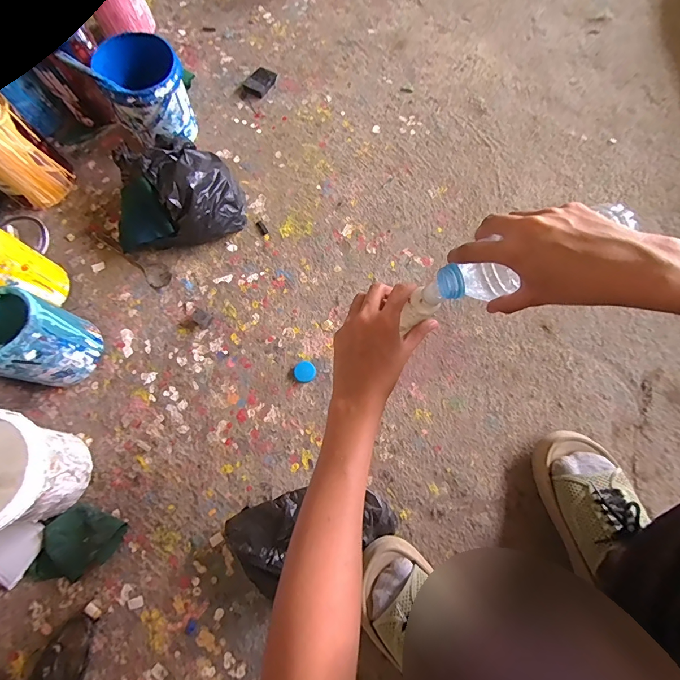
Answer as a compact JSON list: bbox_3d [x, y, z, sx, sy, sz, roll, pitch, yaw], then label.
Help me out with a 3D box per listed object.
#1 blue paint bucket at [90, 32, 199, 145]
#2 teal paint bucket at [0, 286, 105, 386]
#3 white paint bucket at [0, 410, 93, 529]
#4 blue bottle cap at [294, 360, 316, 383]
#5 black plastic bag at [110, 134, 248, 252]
[{"bbox_3d":[-0.311,-0.406,0.631,0.122,0.125,0.133,-25,76,-6],"label":"blue paint bucket"},{"bbox_3d":[-0.404,0.001,0.500,0.101,0.139,0.095,0,75,1],"label":"teal paint bucket"},{"bbox_3d":[-0.391,0.155,0.456,0.122,0.136,0.120,0,75,1],"label":"white paint bucket"},{"bbox_3d":[-0.052,0.047,0.551,0.031,0.007,0.031,0,75,1],"label":"blue bottle cap"},{"bbox_3d":[-0.257,-0.228,0.585,0.192,0.103,0.154,-4,75,0],"label":"black plastic bag"}]

